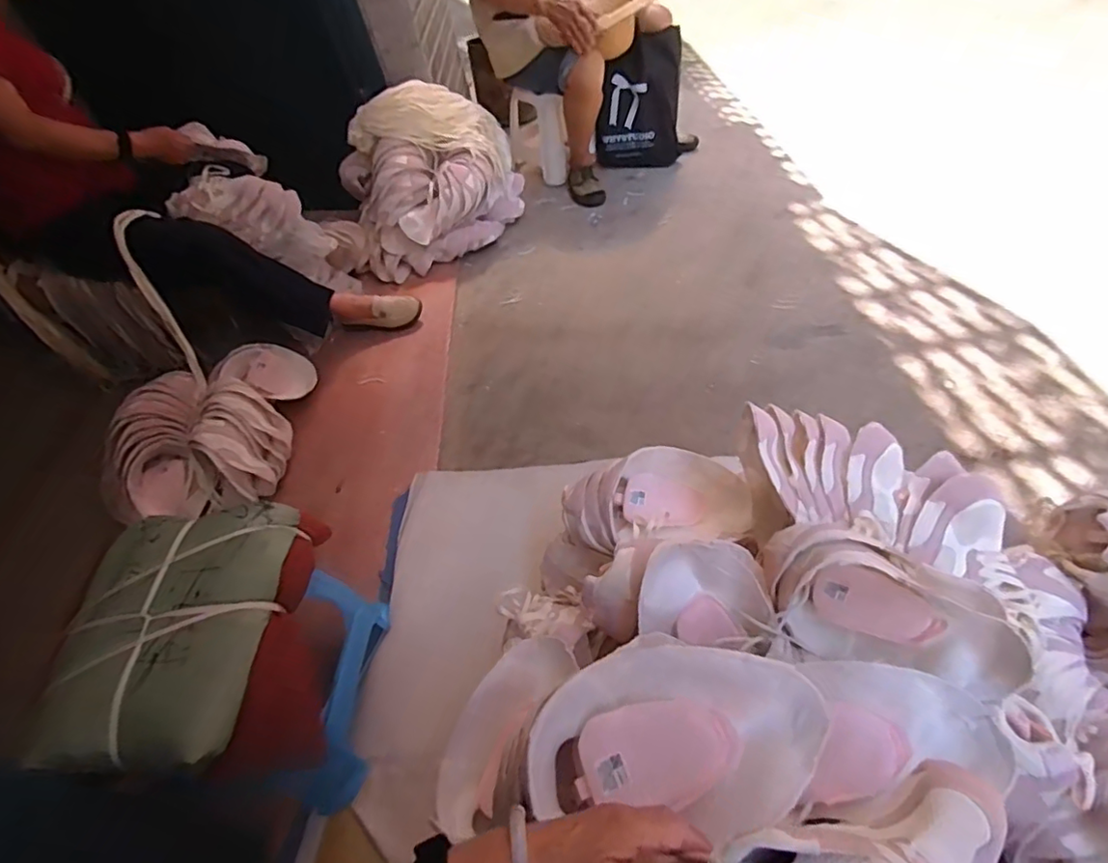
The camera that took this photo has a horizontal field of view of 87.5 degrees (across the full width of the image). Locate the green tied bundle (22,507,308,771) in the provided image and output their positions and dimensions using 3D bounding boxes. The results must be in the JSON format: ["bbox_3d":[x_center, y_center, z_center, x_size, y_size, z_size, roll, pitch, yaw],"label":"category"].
[{"bbox_3d":[-0.462,0.226,0.688,0.253,0.058,0.325,-11,47,3],"label":"green tied bundle"}]

